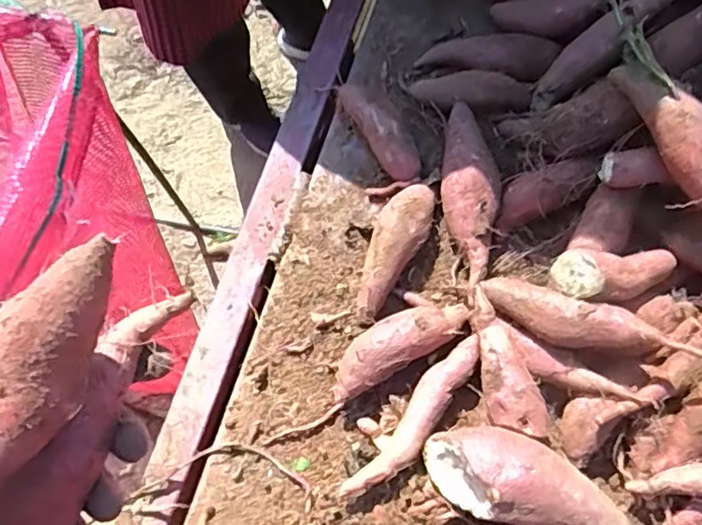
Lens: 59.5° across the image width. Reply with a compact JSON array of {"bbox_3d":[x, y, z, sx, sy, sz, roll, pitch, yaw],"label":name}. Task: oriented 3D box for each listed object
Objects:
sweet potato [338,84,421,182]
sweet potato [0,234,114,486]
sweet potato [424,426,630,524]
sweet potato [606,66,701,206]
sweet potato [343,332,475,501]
[{"bbox_3d":[0.032,-0.141,0.633,0.041,0.034,0.126,-26,76,-8],"label":"sweet potato"},{"bbox_3d":[-0.161,0.078,0.272,0.044,0.039,0.202,37,94,9],"label":"sweet potato"},{"bbox_3d":[0.153,0.192,0.519,0.180,0.066,0.073,20,75,5],"label":"sweet potato"},{"bbox_3d":[0.278,-0.110,0.524,0.037,0.047,0.163,-22,76,-7],"label":"sweet potato"},{"bbox_3d":[0.055,0.141,0.553,0.174,0.026,0.050,-39,78,-10],"label":"sweet potato"}]

